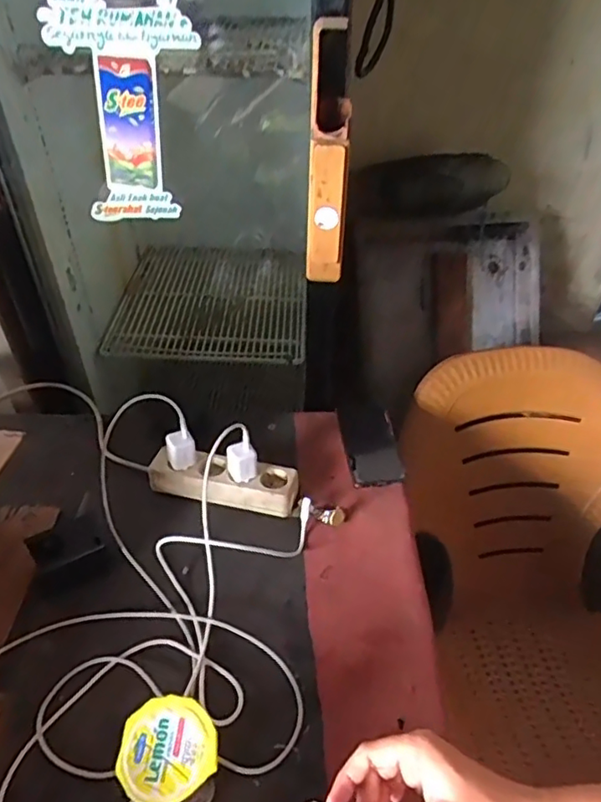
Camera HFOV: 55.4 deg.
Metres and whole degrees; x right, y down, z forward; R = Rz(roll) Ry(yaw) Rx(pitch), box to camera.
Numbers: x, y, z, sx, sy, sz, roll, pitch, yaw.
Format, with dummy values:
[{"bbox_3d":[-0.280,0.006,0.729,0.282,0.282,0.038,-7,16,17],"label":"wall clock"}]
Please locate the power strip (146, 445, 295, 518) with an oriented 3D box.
[{"bbox_3d":[-0.103,0.112,0.775,0.201,0.045,0.058,7,40,8],"label":"power strip"}]

